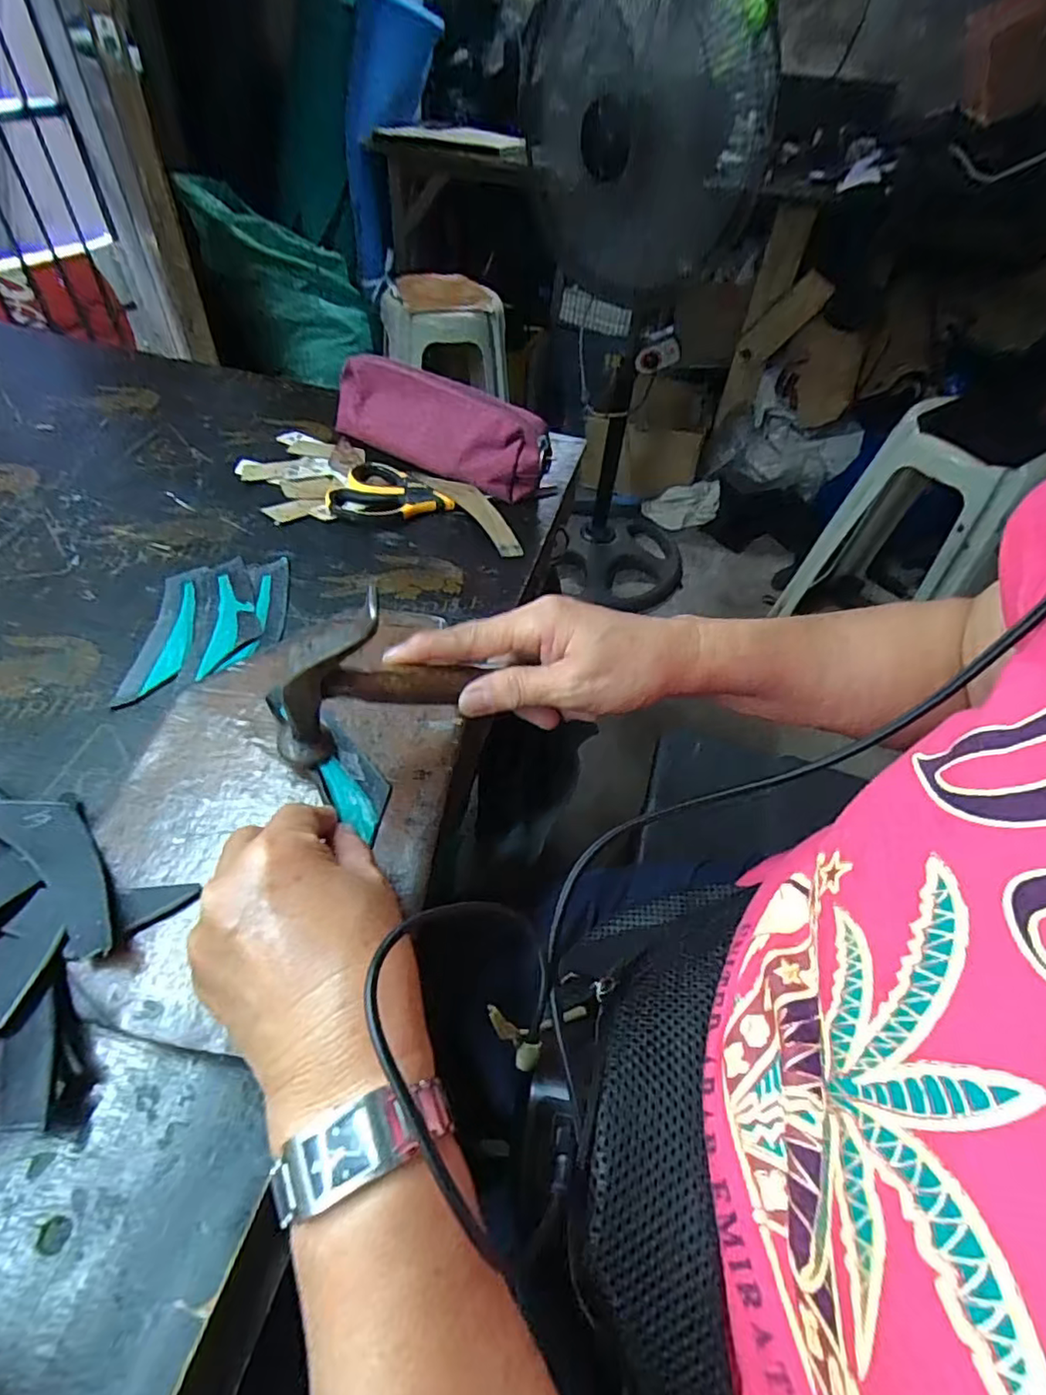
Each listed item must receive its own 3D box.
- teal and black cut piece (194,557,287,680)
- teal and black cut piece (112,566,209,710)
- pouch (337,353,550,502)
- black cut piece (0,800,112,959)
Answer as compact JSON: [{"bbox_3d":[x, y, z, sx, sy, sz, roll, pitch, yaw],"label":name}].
[{"bbox_3d":[-0.202,-0.062,0.446,0.055,0.008,0.134,-7,46,-13],"label":"teal and black cut piece"},{"bbox_3d":[-0.247,-0.049,0.427,0.036,0.007,0.133,-1,49,-5],"label":"teal and black cut piece"},{"bbox_3d":[-0.091,-0.257,0.571,0.238,0.078,0.048,28,53,19],"label":"pouch"},{"bbox_3d":[-0.223,0.080,0.296,0.122,0.008,0.033,30,50,29],"label":"black cut piece"}]

